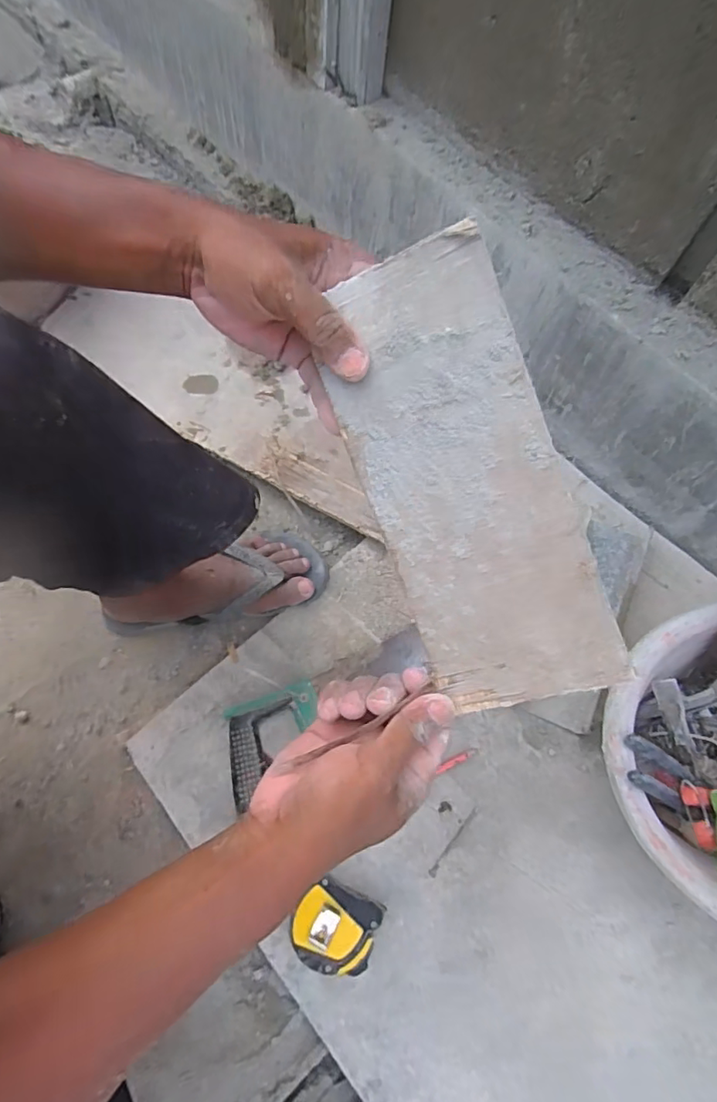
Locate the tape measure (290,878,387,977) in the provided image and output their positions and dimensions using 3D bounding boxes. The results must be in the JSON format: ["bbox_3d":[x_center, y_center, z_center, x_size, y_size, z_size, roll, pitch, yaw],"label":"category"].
[{"bbox_3d":[-0.021,0.338,0.497,0.071,0.032,0.065,24,68,6],"label":"tape measure"}]

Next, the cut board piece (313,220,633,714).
[{"bbox_3d":[0.054,-0.031,0.284,0.096,0.004,0.232,-18,96,20],"label":"cut board piece"}]

